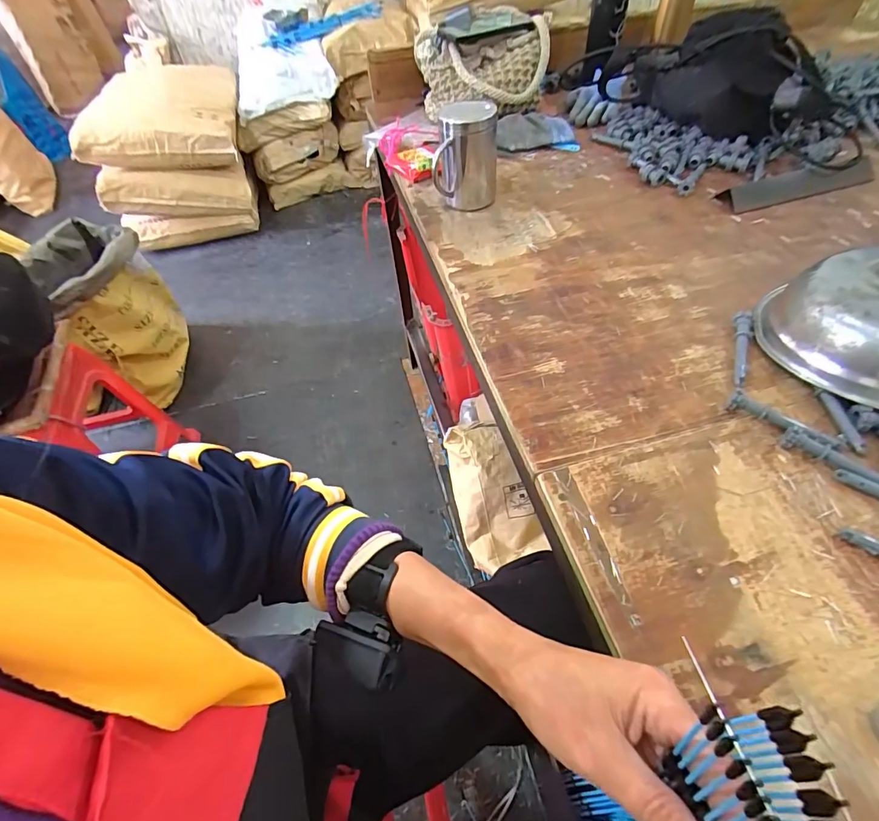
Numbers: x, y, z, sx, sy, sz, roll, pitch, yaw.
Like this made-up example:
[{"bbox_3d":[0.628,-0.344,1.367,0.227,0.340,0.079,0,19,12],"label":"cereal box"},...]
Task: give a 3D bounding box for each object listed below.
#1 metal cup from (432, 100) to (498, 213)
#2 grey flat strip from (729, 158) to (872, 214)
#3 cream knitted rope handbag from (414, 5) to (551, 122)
[{"bbox_3d":[0.038,-0.355,0.654,0.088,0.121,0.080,0,52,5],"label":"metal cup"},{"bbox_3d":[0.513,-0.317,0.653,0.228,0.007,0.046,-14,72,-7],"label":"grey flat strip"},{"bbox_3d":[0.071,-0.595,0.813,0.231,0.121,0.139,0,52,5],"label":"cream knitted rope handbag"}]

